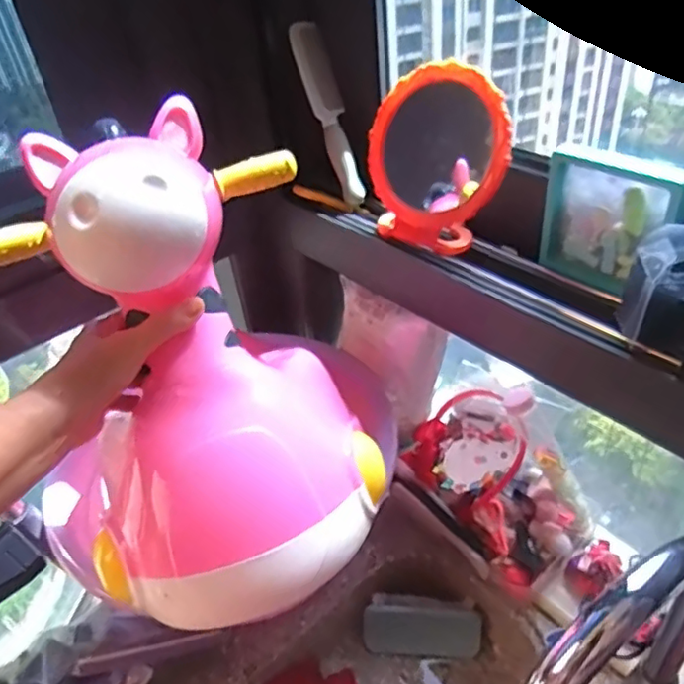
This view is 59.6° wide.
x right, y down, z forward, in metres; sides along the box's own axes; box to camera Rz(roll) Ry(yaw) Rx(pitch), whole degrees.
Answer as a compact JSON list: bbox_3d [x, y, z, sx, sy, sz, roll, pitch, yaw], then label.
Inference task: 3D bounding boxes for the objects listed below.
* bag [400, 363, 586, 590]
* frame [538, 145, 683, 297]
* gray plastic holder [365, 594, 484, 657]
[{"bbox_3d":[0.176,0.131,0.684,0.134,0.157,0.221,-26,42,-22],"label":"bag"},{"bbox_3d":[0.220,-0.095,0.496,0.018,0.116,0.111,-31,44,-27],"label":"frame"},{"bbox_3d":[0.095,0.342,0.718,0.136,0.065,0.031,-3,5,-3],"label":"gray plastic holder"}]

